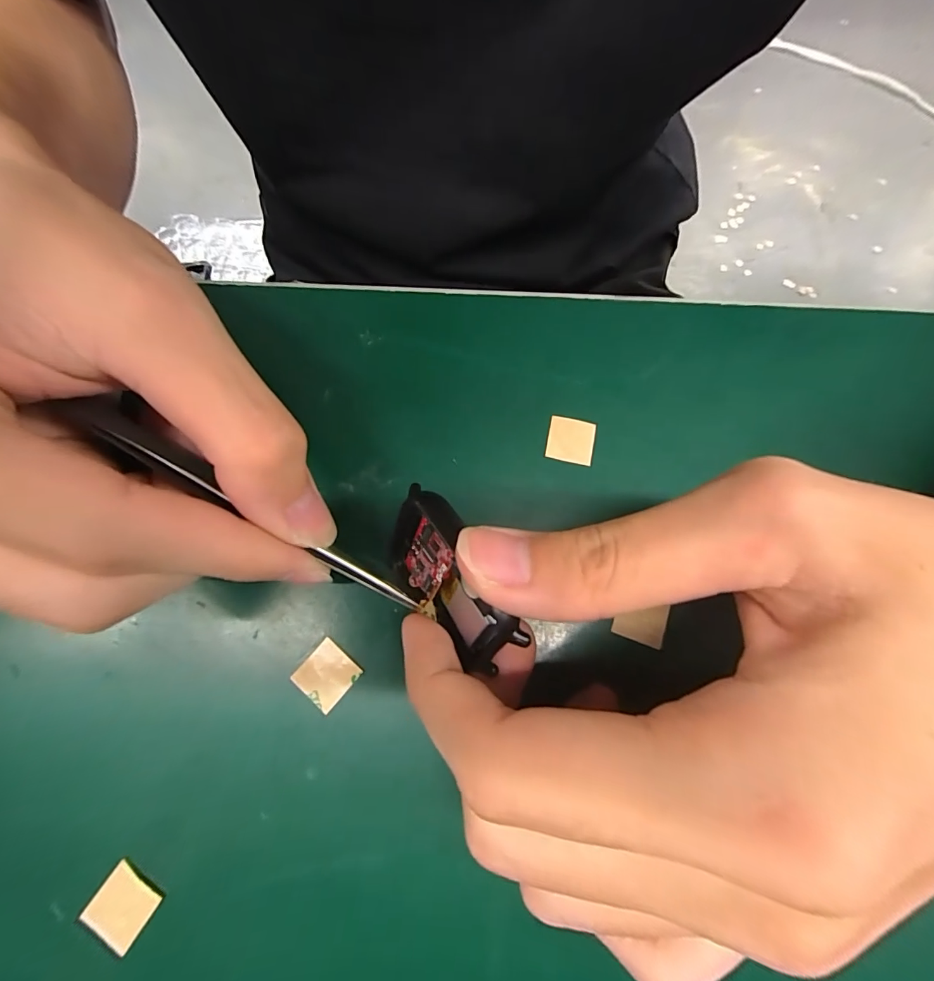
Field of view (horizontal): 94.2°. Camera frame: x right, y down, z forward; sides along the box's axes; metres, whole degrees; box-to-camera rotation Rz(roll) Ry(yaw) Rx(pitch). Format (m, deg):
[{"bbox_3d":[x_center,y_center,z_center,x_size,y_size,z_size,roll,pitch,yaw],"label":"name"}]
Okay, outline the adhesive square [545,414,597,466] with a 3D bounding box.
[{"bbox_3d":[0.035,-0.017,0.146,0.015,0.004,0.015,12,77,3],"label":"adhesive square"}]

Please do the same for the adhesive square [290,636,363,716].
[{"bbox_3d":[-0.041,0.054,0.127,0.015,0.004,0.015,39,79,8],"label":"adhesive square"}]

